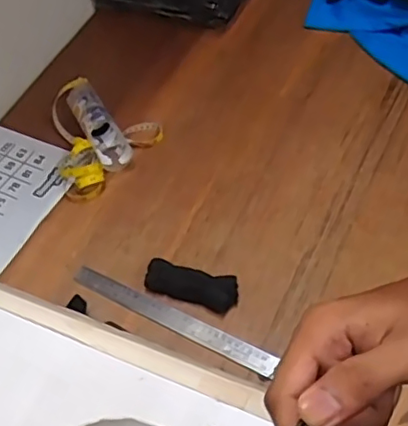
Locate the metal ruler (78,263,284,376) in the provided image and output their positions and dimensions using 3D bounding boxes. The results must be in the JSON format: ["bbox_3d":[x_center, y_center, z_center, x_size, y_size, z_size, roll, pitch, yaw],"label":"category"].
[{"bbox_3d":[-0.047,0.140,0.809,0.305,0.007,0.029,22,65,22],"label":"metal ruler"}]

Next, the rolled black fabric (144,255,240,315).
[{"bbox_3d":[-0.016,0.098,0.823,0.127,0.028,0.044,15,55,15],"label":"rolled black fabric"}]

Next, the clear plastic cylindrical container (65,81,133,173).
[{"bbox_3d":[-0.185,-0.158,1.009,0.055,0.056,0.200,-25,55,-14],"label":"clear plastic cylindrical container"}]

